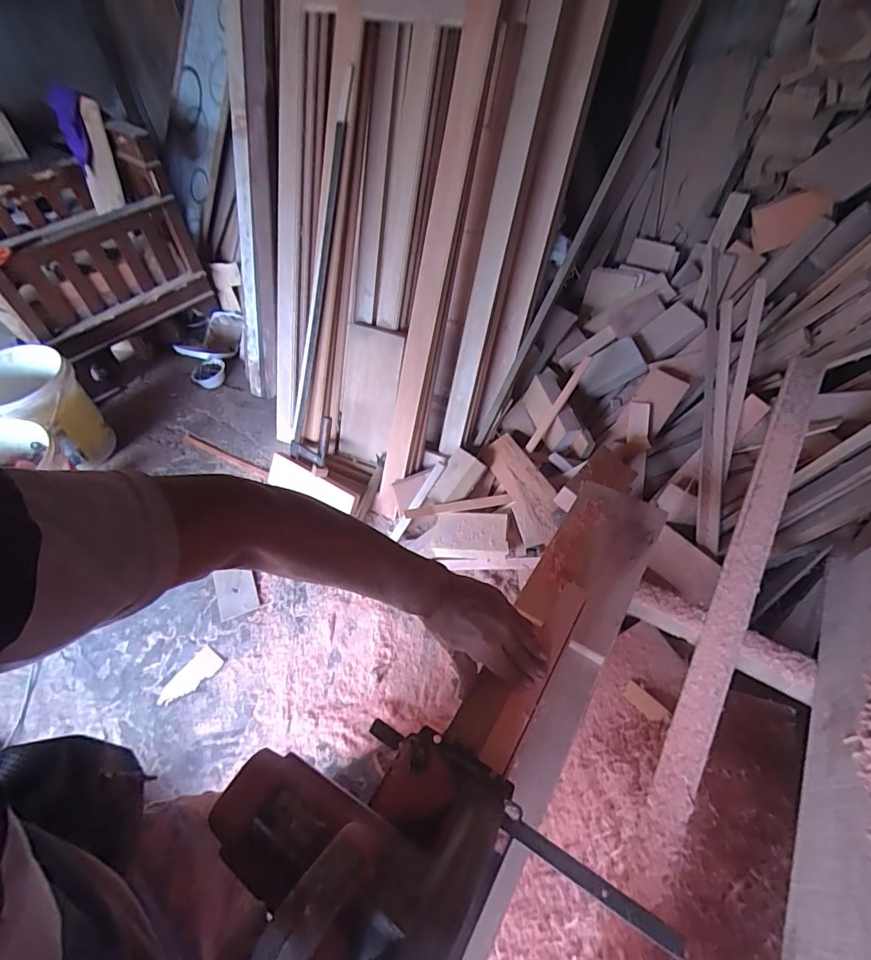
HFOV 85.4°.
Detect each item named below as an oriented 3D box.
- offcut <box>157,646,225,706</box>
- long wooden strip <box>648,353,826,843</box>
[{"bbox_3d":[-0.653,0.533,1.257,0.077,0.009,0.163,28,58,20],"label":"offcut"},{"bbox_3d":[0.504,0.145,0.775,0.046,0.023,0.817,24,77,17],"label":"long wooden strip"}]

